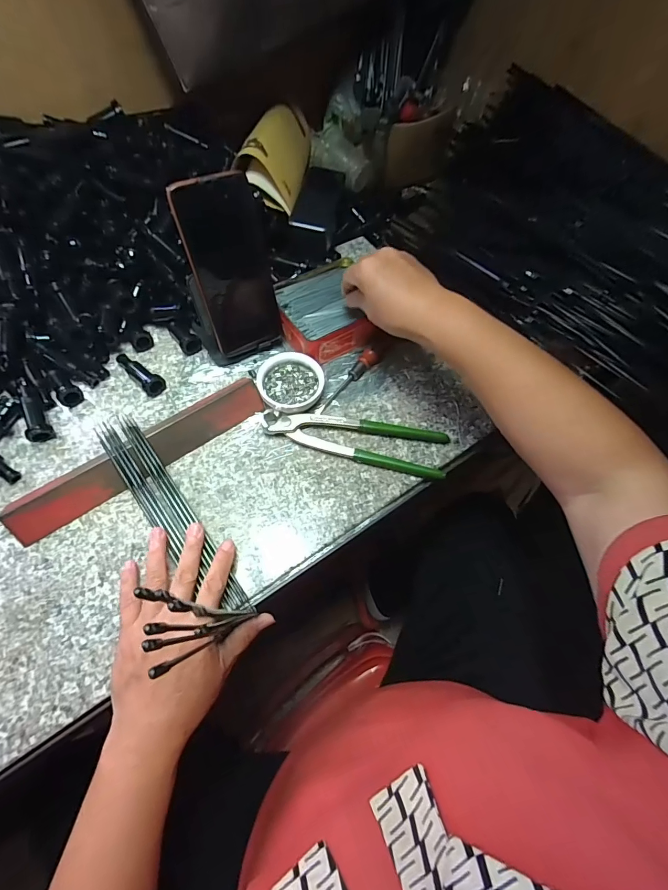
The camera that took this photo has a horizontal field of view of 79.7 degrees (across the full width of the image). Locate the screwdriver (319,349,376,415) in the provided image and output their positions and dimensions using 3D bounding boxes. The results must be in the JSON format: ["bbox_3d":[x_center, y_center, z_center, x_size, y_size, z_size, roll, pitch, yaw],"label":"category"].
[{"bbox_3d":[0.016,-0.074,0.464,0.018,0.020,0.096,36,66,14],"label":"screwdriver"}]

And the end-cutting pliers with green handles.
[{"bbox_3d":[0.022,-0.010,0.431,0.196,0.016,0.054,12,63,2],"label":"end-cutting pliers with green handles"}]

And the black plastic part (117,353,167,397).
[{"bbox_3d":[-0.217,-0.083,0.450,0.023,0.018,0.068,-39,72,-21],"label":"black plastic part"}]

